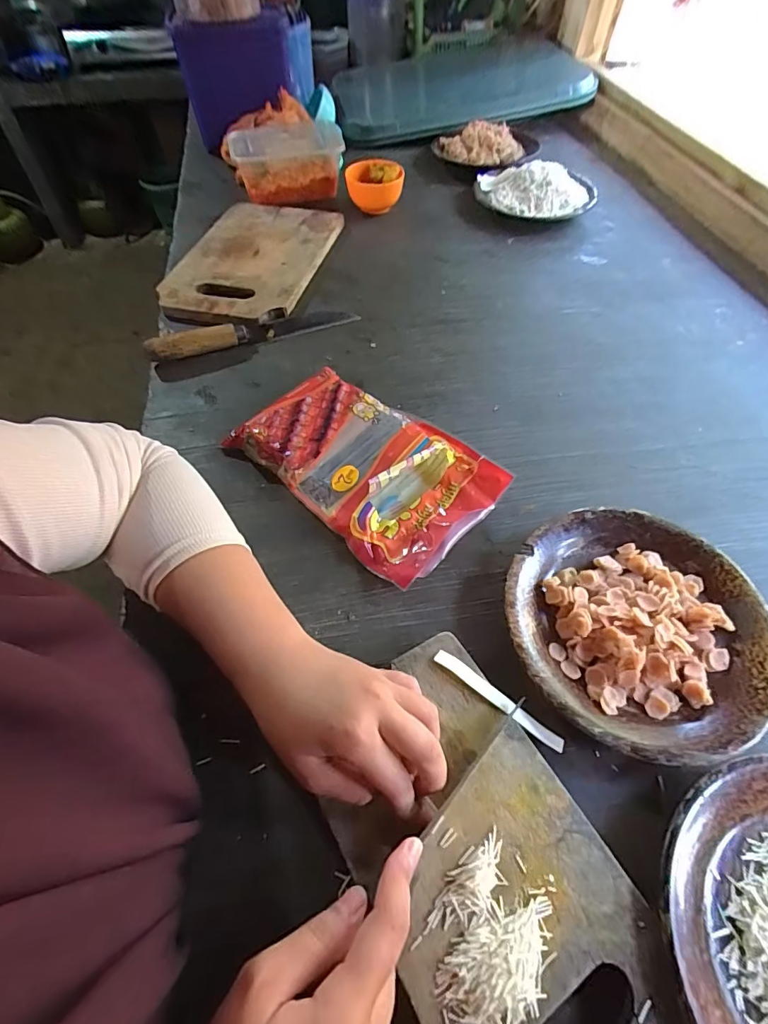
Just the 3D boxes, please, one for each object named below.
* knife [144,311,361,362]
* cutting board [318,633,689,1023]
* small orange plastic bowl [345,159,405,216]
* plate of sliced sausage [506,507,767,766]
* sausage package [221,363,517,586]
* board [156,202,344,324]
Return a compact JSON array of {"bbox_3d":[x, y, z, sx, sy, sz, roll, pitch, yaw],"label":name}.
[{"bbox_3d":[-0.150,-0.213,0.543,0.237,0.025,0.031,-18,58,-12],"label":"knife"},{"bbox_3d":[0.055,0.197,0.267,0.130,0.010,0.231,-25,59,-16],"label":"cutting board"},{"bbox_3d":[-0.014,-0.501,0.718,0.084,0.051,0.093,3,56,2],"label":"small orange plastic bowl"},{"bbox_3d":[0.185,0.082,0.346,0.179,0.031,0.180,0,56,0],"label":"plate of sliced sausage"},{"bbox_3d":[-0.016,-0.046,0.428,0.223,0.037,0.140,37,63,22],"label":"sausage package"},{"bbox_3d":[-0.178,-0.353,0.640,0.181,0.018,0.282,11,57,8],"label":"board"}]

